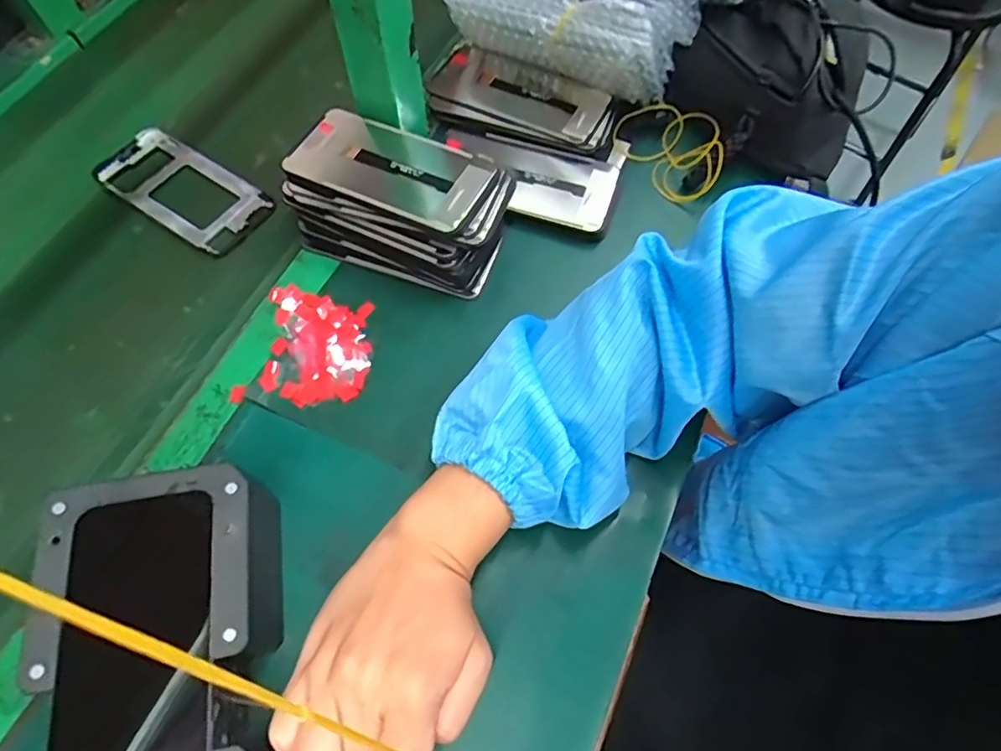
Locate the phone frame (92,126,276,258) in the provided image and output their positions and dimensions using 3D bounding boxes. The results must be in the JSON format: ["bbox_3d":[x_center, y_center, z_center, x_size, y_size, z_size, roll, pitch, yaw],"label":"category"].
[{"bbox_3d":[-0.278,-0.163,0.506,0.156,0.008,0.075,32,68,13],"label":"phone frame"}]

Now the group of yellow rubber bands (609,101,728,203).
[{"bbox_3d":[0.143,-0.198,0.503,0.087,0.040,0.087,6,65,1],"label":"group of yellow rubber bands"}]

